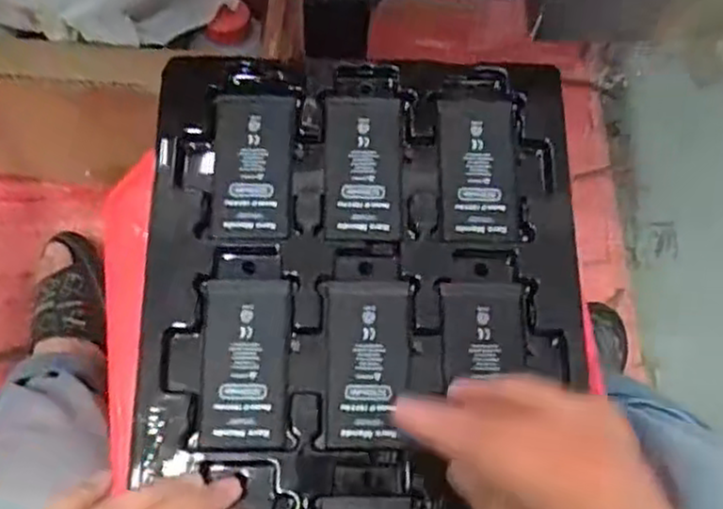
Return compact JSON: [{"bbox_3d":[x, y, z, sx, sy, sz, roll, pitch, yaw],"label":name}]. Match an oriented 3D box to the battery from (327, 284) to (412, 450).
[{"bbox_3d":[0.005,0.055,0.378,0.041,0.008,0.083,2,72,-3],"label":"battery"}]

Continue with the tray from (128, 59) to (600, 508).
[{"bbox_3d":[0.004,0.049,0.377,0.224,0.034,0.320,-2,70,2],"label":"tray"}]

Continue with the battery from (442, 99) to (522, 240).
[{"bbox_3d":[0.065,-0.047,0.412,0.042,0.004,0.082,0,76,0],"label":"battery"}]

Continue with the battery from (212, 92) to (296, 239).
[{"bbox_3d":[-0.058,-0.049,0.405,0.040,0.010,0.082,1,72,-3],"label":"battery"}]

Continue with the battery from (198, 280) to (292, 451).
[{"bbox_3d":[-0.058,0.054,0.374,0.042,0.004,0.083,2,73,-6],"label":"battery"}]

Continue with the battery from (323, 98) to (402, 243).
[{"bbox_3d":[0.001,-0.047,0.408,0.041,0.010,0.082,2,72,-3],"label":"battery"}]

